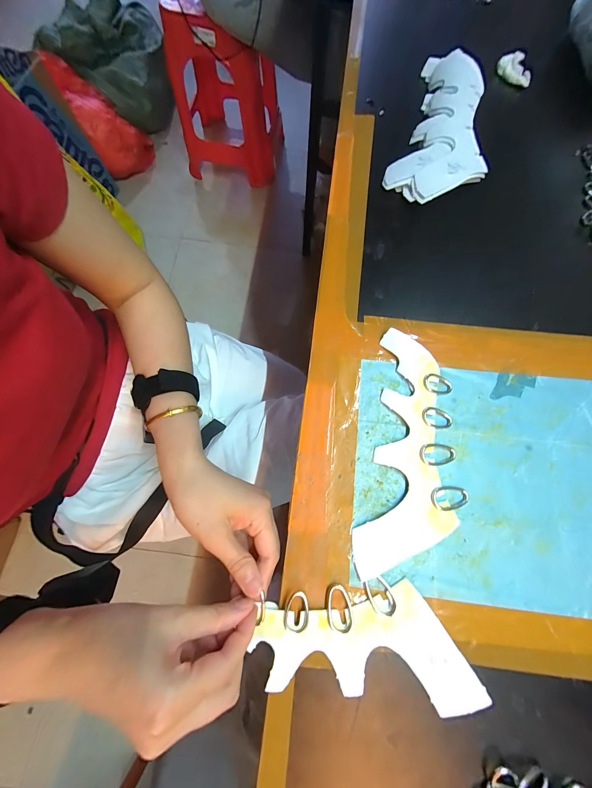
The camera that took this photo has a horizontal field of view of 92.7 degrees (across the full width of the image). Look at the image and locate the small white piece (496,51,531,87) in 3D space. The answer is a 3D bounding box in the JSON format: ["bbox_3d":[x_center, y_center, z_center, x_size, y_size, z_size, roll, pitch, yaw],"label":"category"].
[{"bbox_3d":[0.313,-0.463,0.403,0.052,0.024,0.019,21,74,-14],"label":"small white piece"}]

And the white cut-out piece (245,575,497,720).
[{"bbox_3d":[0.054,0.191,0.220,0.169,0.006,0.075,6,74,1],"label":"white cut-out piece"}]

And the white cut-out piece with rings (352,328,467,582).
[{"bbox_3d":[0.106,0.048,0.260,0.080,0.009,0.217,9,74,1],"label":"white cut-out piece with rings"}]

